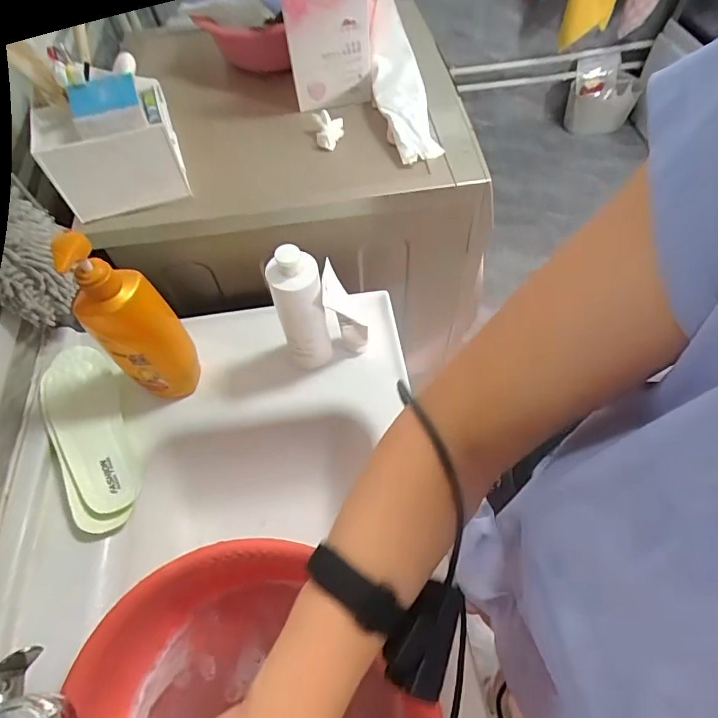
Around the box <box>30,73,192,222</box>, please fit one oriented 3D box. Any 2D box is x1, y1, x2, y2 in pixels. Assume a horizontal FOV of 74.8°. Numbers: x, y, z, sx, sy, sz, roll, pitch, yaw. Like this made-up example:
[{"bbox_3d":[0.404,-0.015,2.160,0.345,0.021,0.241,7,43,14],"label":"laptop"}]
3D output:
[{"bbox_3d":[-0.321,-0.276,0.618,0.158,0.129,0.104,-19,59,-9],"label":"box"}]

